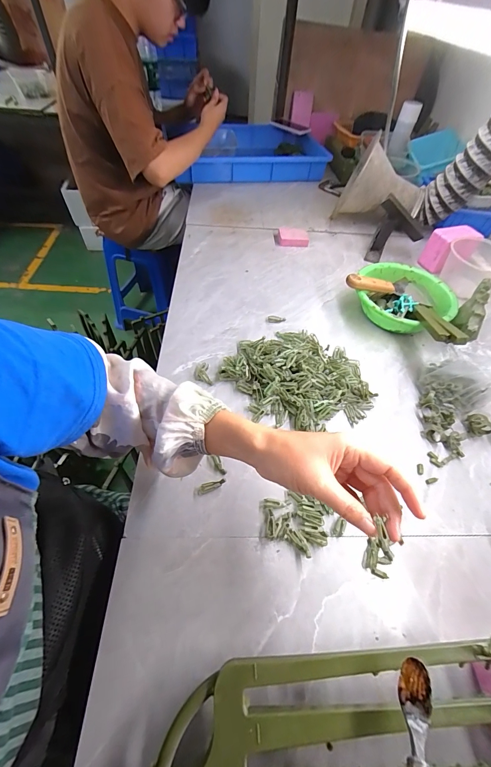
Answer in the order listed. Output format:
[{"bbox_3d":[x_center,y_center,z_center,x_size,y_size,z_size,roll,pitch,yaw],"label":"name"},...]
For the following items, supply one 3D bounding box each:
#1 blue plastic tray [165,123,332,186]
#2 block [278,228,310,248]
[{"bbox_3d":[0.008,-0.838,1.108,0.511,0.079,0.347,-8,54,-10],"label":"blue plastic tray"},{"bbox_3d":[0.131,-0.400,0.829,0.082,0.016,0.069,3,53,-1],"label":"block"}]

